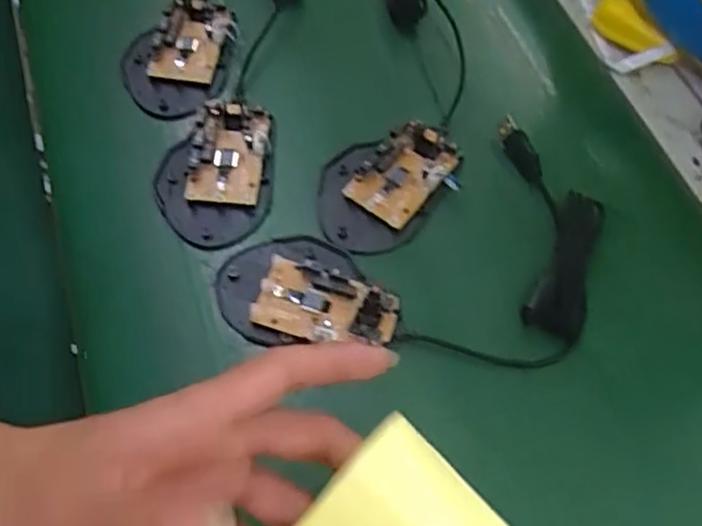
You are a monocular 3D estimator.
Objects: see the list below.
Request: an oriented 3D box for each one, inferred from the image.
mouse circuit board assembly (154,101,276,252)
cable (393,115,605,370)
[{"bbox_3d":[-0.088,-0.058,0.452,0.072,0.020,0.102,1,59,0],"label":"mouse circuit board assembly"},{"bbox_3d":[0.106,-0.004,0.428,0.092,0.029,0.166,24,61,13],"label":"cable"}]

